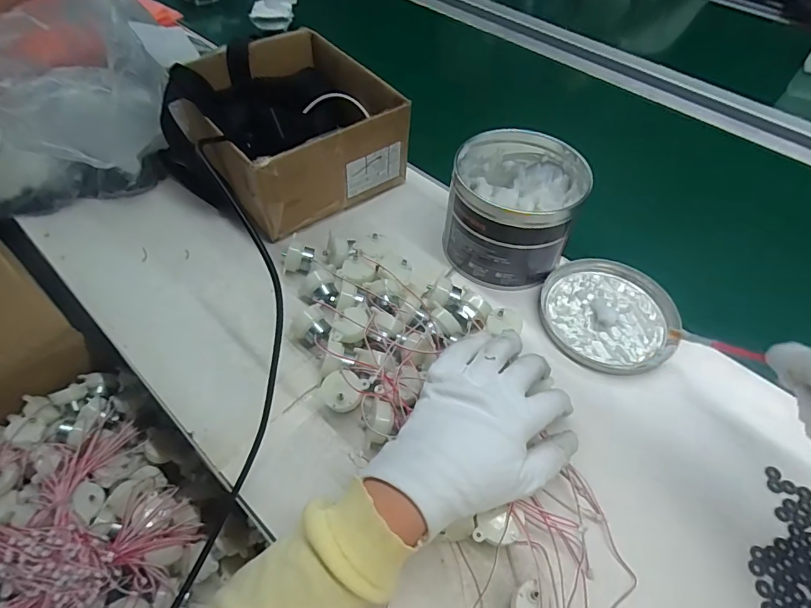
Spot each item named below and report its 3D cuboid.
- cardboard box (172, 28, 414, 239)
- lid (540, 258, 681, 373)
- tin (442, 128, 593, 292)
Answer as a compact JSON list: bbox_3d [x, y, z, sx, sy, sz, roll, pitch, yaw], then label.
[{"bbox_3d":[-0.140,-0.195,0.533,0.212,0.117,0.209,-34,61,-25],"label":"cardboard box"},{"bbox_3d":[0.201,0.007,0.458,0.125,0.011,0.135,1,52,-1],"label":"lid"},{"bbox_3d":[0.108,-0.098,0.473,0.126,0.107,0.130,1,52,-1],"label":"tin"}]

